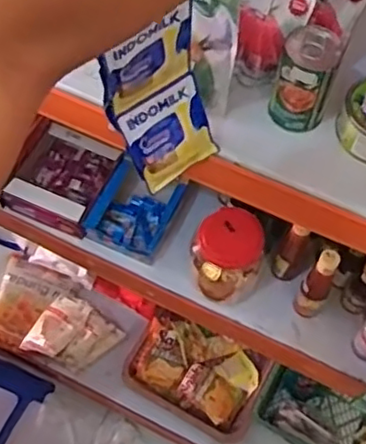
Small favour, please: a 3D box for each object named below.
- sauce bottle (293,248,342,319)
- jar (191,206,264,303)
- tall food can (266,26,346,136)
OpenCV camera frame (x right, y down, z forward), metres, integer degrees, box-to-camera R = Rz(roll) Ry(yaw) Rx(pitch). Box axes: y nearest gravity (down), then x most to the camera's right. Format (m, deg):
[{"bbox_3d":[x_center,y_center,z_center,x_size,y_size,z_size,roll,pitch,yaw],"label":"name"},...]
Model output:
[{"bbox_3d":[0.182,0.086,0.841,0.038,0.153,0.035,32,66,15],"label":"sauce bottle"},{"bbox_3d":[0.060,0.045,0.873,0.092,0.109,0.094,0,62,-1],"label":"jar"},{"bbox_3d":[0.110,-0.125,0.561,0.048,0.079,0.052,0,62,-1],"label":"tall food can"}]

